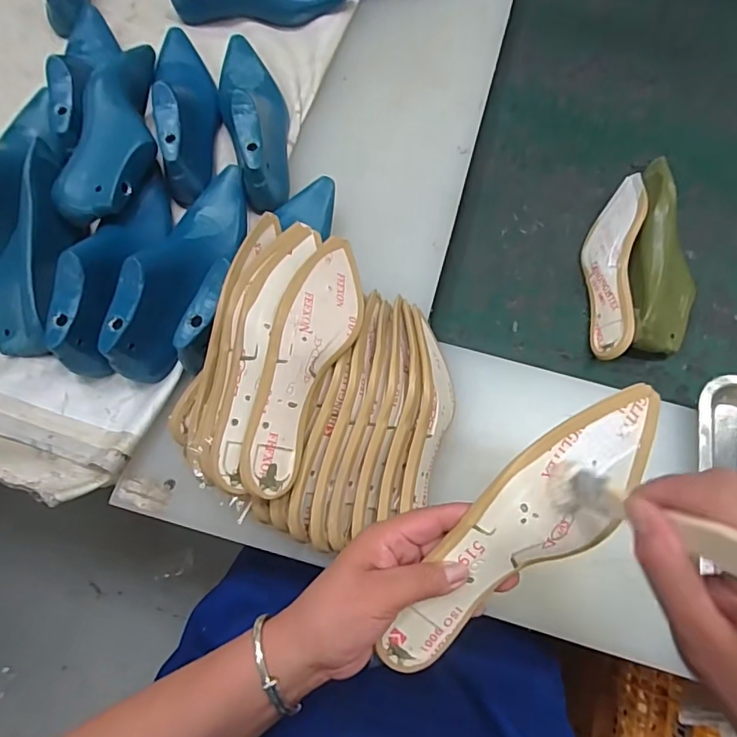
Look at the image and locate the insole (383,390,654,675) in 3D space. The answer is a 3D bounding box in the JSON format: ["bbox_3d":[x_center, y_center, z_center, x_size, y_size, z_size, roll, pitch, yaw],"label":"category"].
[{"bbox_3d":[0.101,0.104,0.328,0.244,0.039,0.066,-46,75,0],"label":"insole"}]

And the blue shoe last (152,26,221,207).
[{"bbox_3d":[-0.217,-0.322,0.592,0.067,0.077,0.267,-10,70,-4],"label":"blue shoe last"}]

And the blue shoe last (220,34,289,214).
[{"bbox_3d":[-0.135,-0.313,0.588,0.075,0.077,0.263,-16,70,-6],"label":"blue shoe last"}]

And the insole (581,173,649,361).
[{"bbox_3d":[0.291,-0.125,0.597,0.035,0.070,0.249,22,69,-32],"label":"insole"}]

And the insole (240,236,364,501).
[{"bbox_3d":[-0.051,-0.014,0.436,0.062,0.046,0.241,14,70,5],"label":"insole"}]

